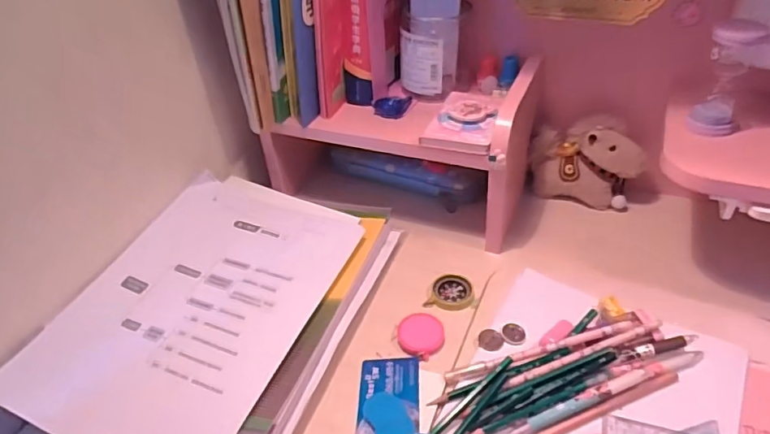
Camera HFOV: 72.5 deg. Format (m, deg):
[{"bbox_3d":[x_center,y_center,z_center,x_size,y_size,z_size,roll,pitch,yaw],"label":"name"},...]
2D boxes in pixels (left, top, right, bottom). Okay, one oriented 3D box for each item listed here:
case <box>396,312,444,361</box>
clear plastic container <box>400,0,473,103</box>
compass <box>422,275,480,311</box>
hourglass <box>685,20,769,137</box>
[{"bbox_3d":[0.035,0.115,0.515,0.044,0.007,0.050,0,39,6],"label":"case"},{"bbox_3d":[0.060,-0.196,0.632,0.068,0.093,0.064,-34,47,-31],"label":"clear plastic container"},{"bbox_3d":[0.072,0.080,0.558,0.053,0.007,0.043,3,39,10],"label":"compass"},{"bbox_3d":[0.317,-0.131,0.489,0.043,0.098,0.045,14,42,22],"label":"hourglass"}]

